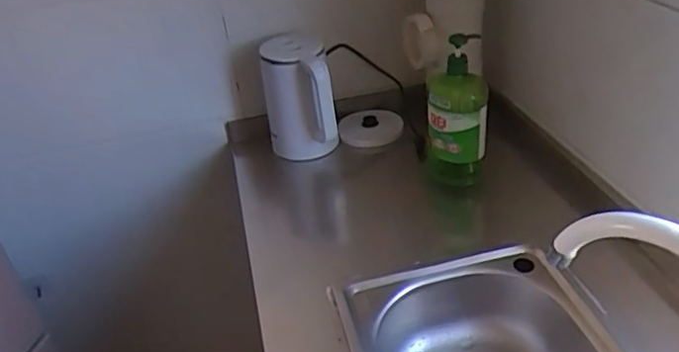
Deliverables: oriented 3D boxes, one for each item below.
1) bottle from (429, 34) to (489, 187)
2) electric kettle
[{"bbox_3d":[0.211,-0.106,1.053,0.100,0.274,0.063,-4,33,4],"label":"bottle"},{"bbox_3d":[-0.079,-0.143,1.170,0.127,0.244,0.148,-12,33,-8],"label":"electric kettle"}]

